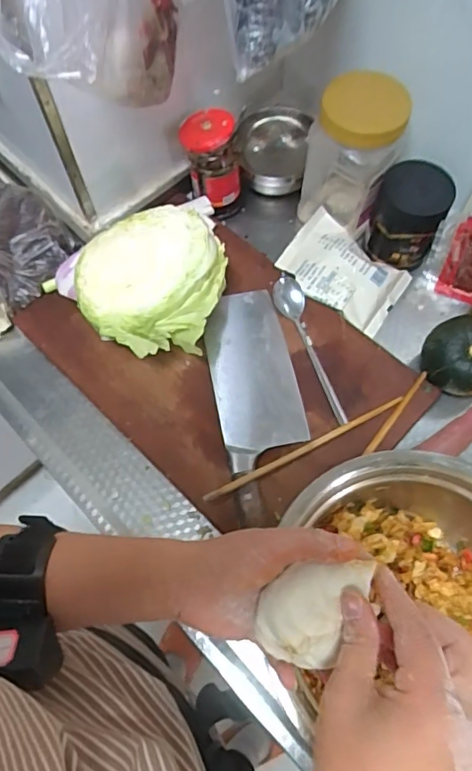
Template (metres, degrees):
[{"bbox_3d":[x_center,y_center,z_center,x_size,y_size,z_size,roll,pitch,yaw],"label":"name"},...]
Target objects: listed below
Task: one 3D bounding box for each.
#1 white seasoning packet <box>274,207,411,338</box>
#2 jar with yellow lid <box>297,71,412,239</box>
[{"bbox_3d":[0.128,-0.135,0.614,0.142,0.040,0.111,33,71,14],"label":"white seasoning packet"},{"bbox_3d":[0.125,-0.247,0.577,0.094,0.164,0.075,11,67,6],"label":"jar with yellow lid"}]

